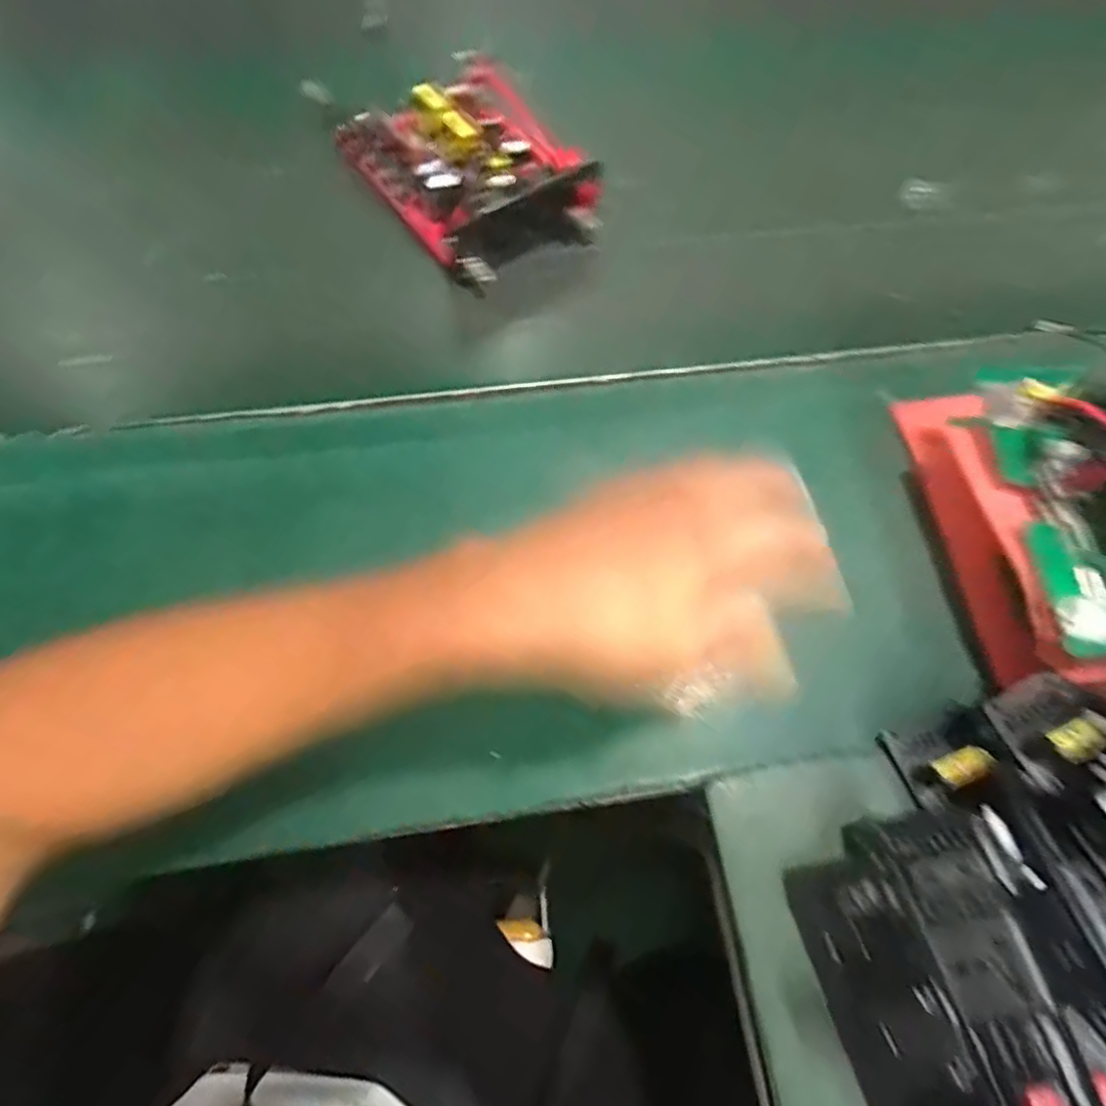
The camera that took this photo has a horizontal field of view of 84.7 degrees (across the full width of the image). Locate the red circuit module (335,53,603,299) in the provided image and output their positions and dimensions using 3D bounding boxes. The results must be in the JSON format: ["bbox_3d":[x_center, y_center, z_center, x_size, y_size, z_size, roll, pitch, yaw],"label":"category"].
[{"bbox_3d":[-0.075,-0.326,0.501,0.132,0.071,0.218,-35,75,-15],"label":"red circuit module"}]

